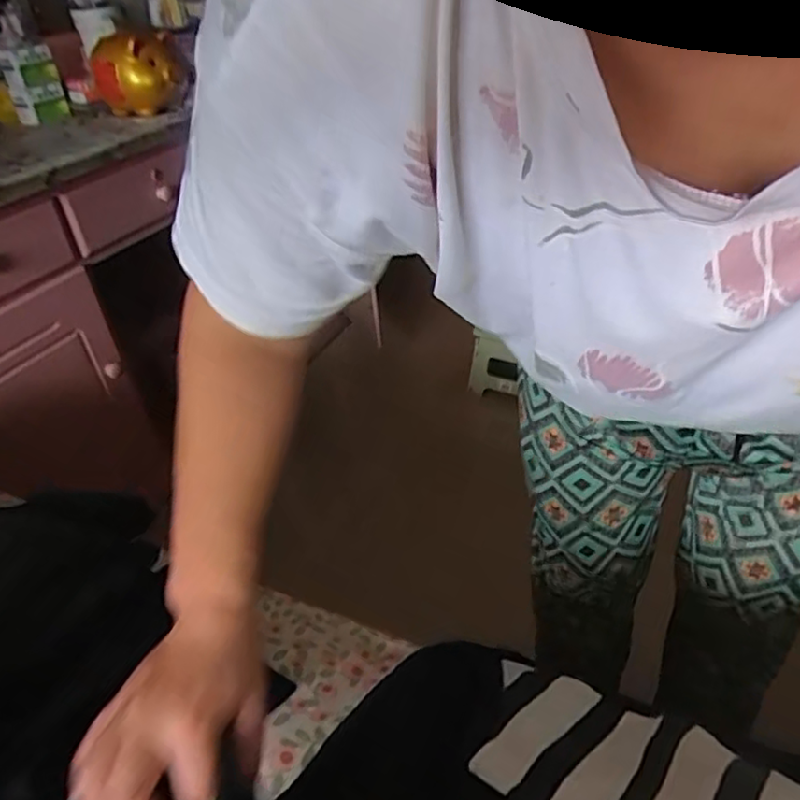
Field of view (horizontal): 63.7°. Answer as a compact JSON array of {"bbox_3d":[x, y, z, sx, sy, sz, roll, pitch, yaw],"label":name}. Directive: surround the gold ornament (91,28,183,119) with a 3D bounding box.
[{"bbox_3d":[-0.491,-0.604,1.200,0.153,0.134,0.132,-17,36,-17],"label":"gold ornament"}]

